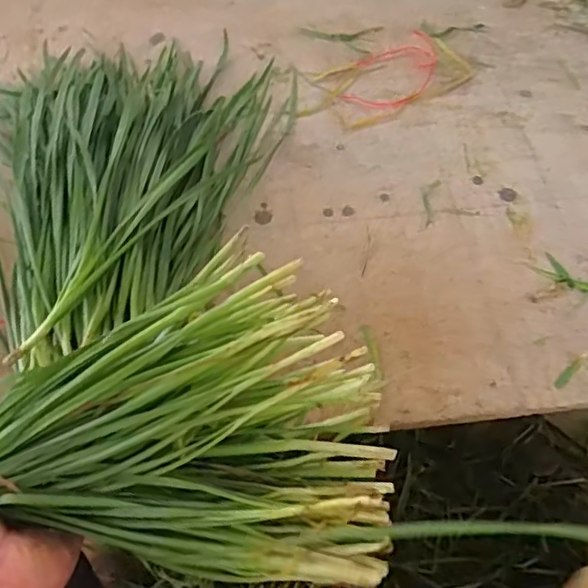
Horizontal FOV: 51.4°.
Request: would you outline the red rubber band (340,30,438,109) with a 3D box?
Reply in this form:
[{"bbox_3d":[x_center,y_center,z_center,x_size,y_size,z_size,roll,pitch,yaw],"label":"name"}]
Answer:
[{"bbox_3d":[0.119,-0.262,0.710,0.085,0.004,0.144,20,61,14],"label":"red rubber band"}]

